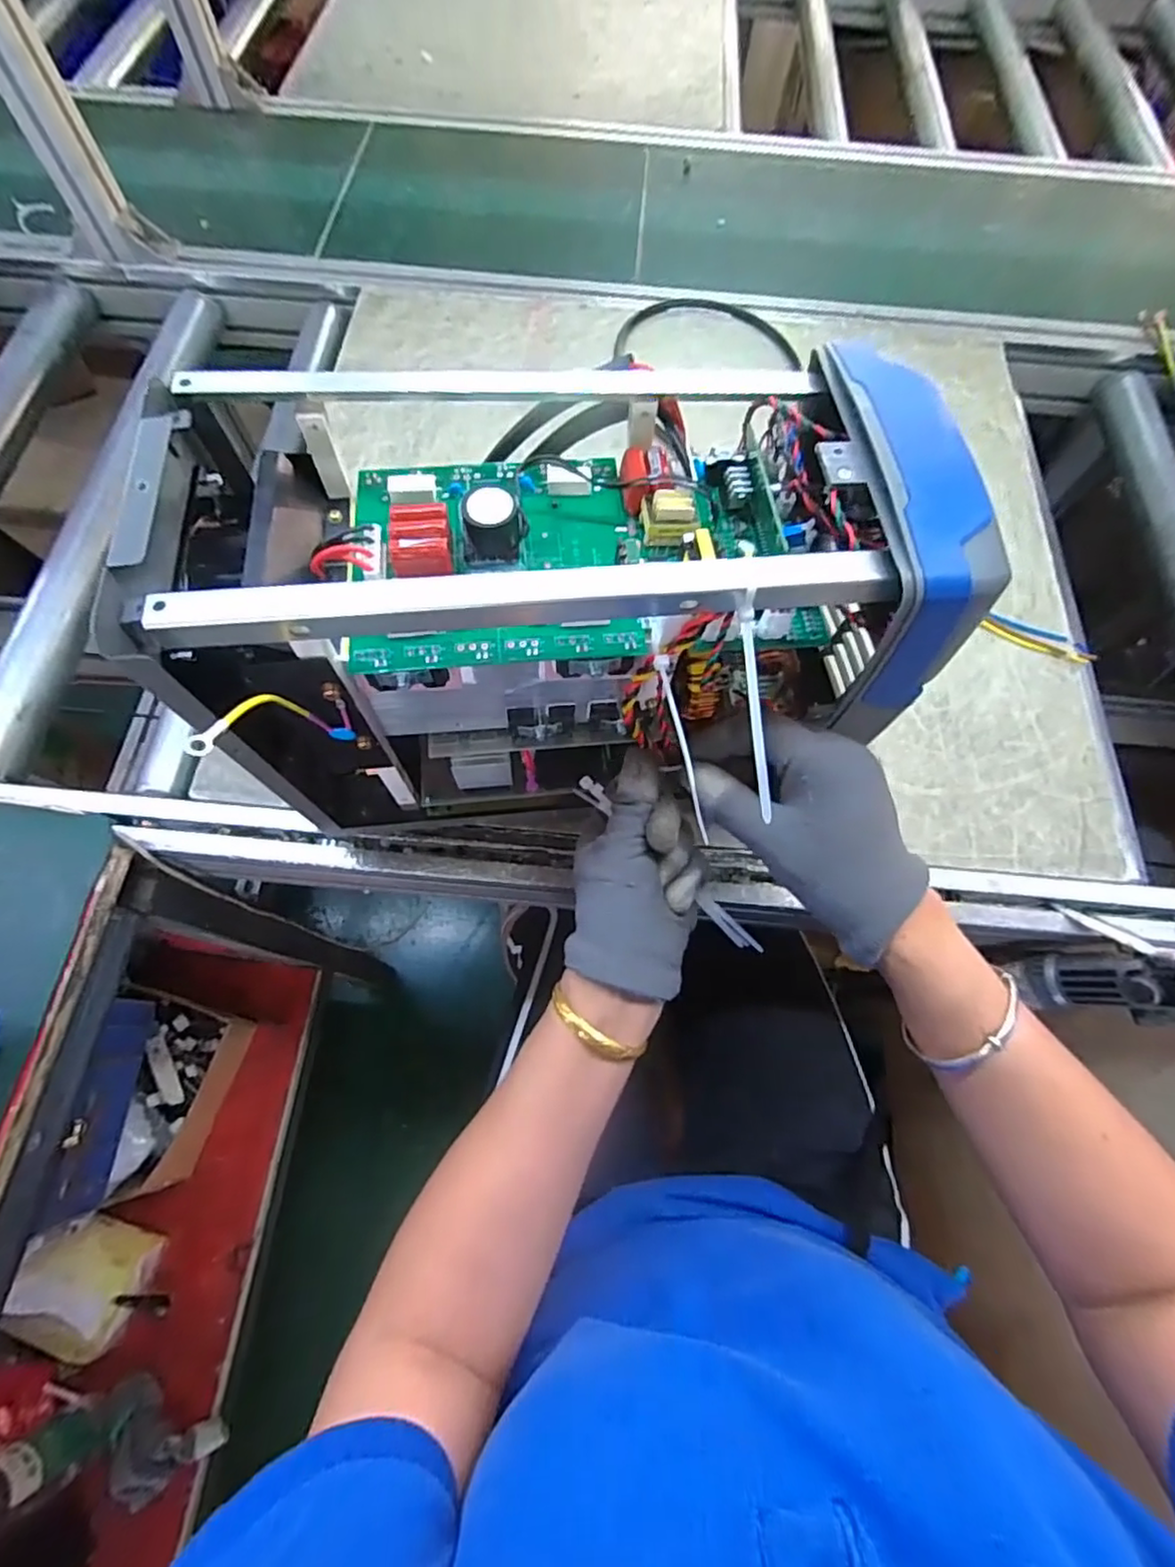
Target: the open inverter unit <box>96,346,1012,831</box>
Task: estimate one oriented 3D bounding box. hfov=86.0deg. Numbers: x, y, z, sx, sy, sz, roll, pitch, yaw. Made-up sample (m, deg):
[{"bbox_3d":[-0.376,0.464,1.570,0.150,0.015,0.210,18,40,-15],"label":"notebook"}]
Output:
[{"bbox_3d":[-0.014,-0.083,0.364,0.356,0.236,0.156,-3,67,-3],"label":"open inverter unit"}]

